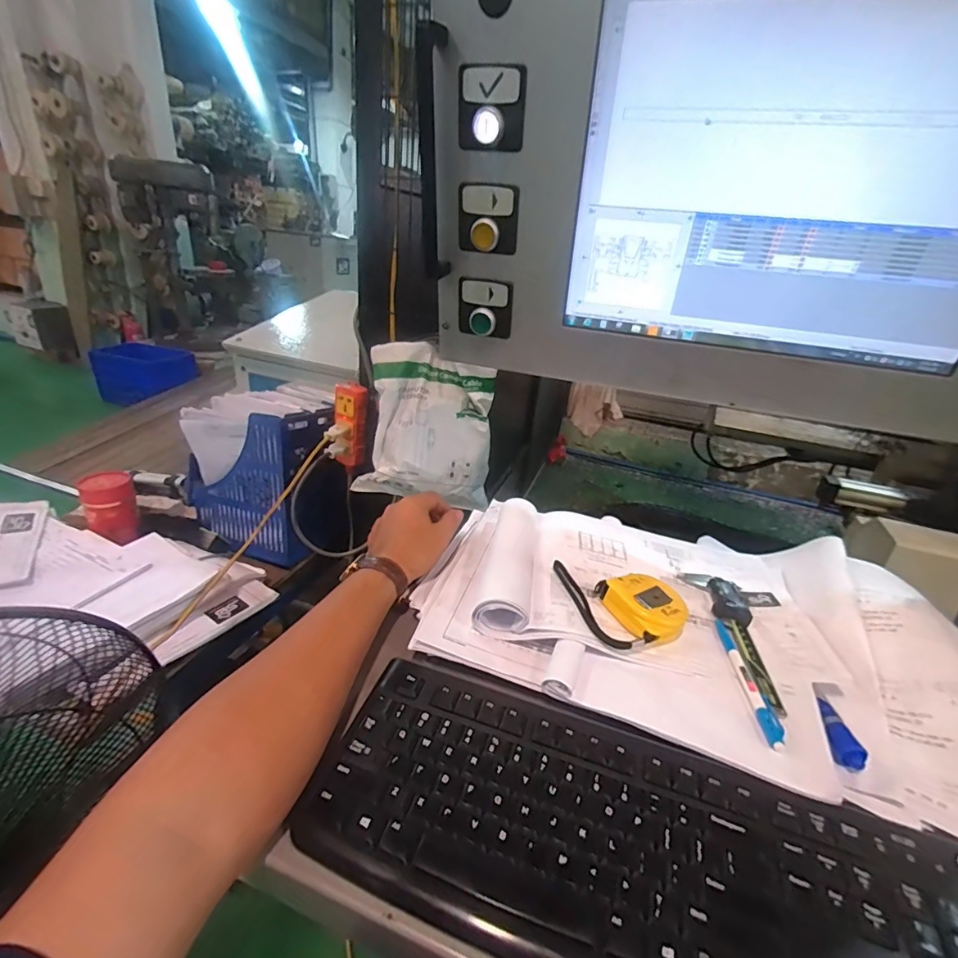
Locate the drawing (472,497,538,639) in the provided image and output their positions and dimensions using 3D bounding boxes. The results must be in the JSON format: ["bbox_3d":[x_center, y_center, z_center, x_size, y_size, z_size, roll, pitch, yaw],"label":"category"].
[{"bbox_3d":[0.035,0.083,0.522,0.058,0.035,0.206,9,27,8],"label":"drawing"}]

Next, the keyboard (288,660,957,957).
[{"bbox_3d":[0.122,0.241,0.300,0.467,0.029,0.150,13,27,15],"label":"keyboard"}]

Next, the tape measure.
[{"bbox_3d":[0.137,0.112,0.468,0.088,0.027,0.109,-5,28,-20],"label":"tape measure"}]

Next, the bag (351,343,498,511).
[{"bbox_3d":[-0.075,-0.085,0.784,0.204,0.239,0.051,8,0,-12],"label":"bag"}]

